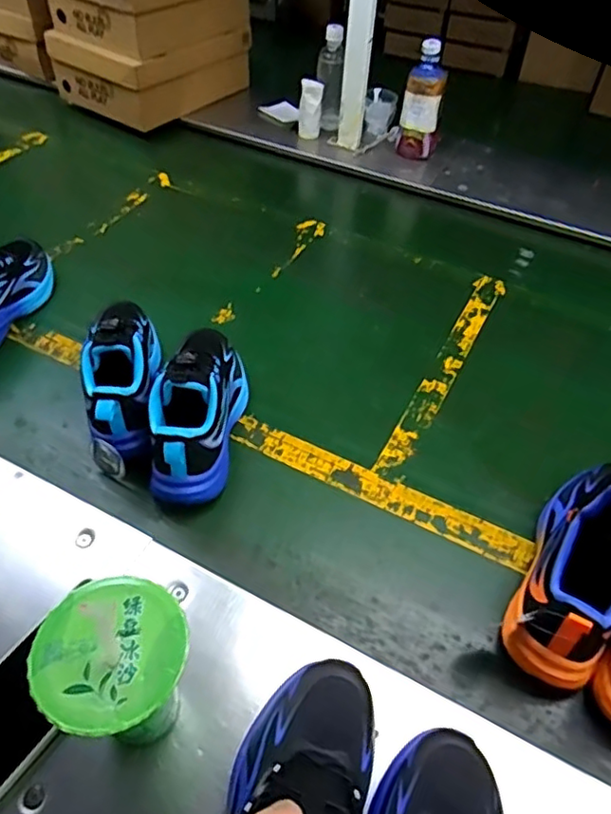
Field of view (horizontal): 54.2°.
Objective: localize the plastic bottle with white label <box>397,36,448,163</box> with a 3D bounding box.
[{"bbox_3d":[0.210,-0.542,1.065,0.072,0.188,0.053,10,49,7],"label":"plastic bottle with white label"}]

